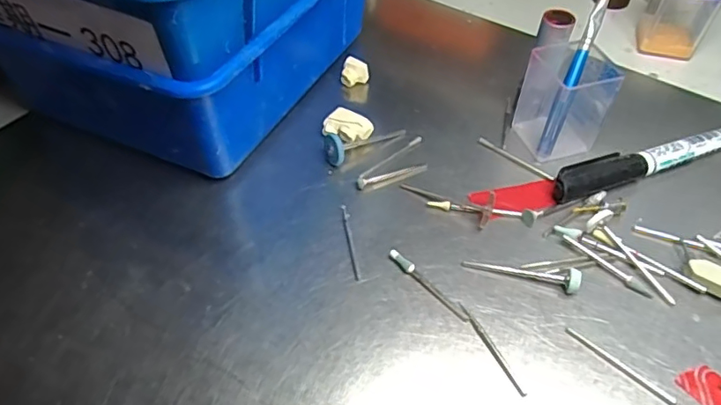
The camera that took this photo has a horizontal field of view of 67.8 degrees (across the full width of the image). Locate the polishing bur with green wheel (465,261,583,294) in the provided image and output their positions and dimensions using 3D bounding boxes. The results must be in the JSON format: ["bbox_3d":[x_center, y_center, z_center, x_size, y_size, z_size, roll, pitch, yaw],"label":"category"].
[{"bbox_3d":[0.069,0.028,0.229,0.047,0.009,0.009,16,51,13],"label":"polishing bur with green wheel"}]

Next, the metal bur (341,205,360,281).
[{"bbox_3d":[-0.005,0.016,0.242,0.004,0.004,0.042,-6,50,-6],"label":"metal bur"}]

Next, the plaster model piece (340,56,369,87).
[{"bbox_3d":[-0.003,-0.077,0.316,0.013,0.013,0.012,18,52,15],"label":"plaster model piece"}]

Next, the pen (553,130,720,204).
[{"bbox_3d":[0.152,-0.022,0.272,0.132,0.013,0.016,-16,51,-14],"label":"pen"}]

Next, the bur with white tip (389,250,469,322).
[{"bbox_3d":[0.029,0.034,0.226,0.004,0.004,0.043,-36,58,-27],"label":"bur with white tip"}]

